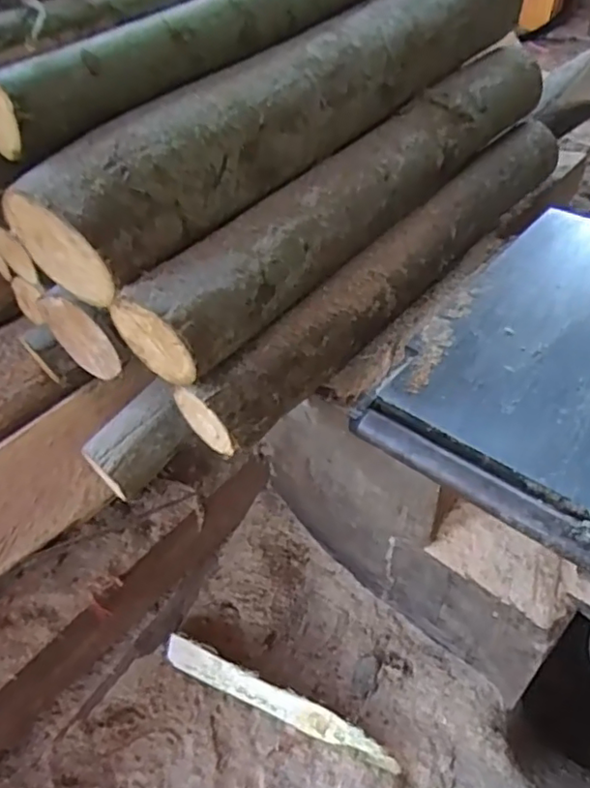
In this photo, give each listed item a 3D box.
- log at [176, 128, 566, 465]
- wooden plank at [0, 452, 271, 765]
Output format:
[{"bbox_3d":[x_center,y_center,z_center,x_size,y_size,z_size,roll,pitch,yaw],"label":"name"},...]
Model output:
[{"bbox_3d":[0.239,-0.269,1.185,0.133,0.121,1.111,32,56,31],"label":"log"},{"bbox_3d":[-0.488,0.570,1.202,0.063,0.240,1.231,30,55,30],"label":"wooden plank"}]

